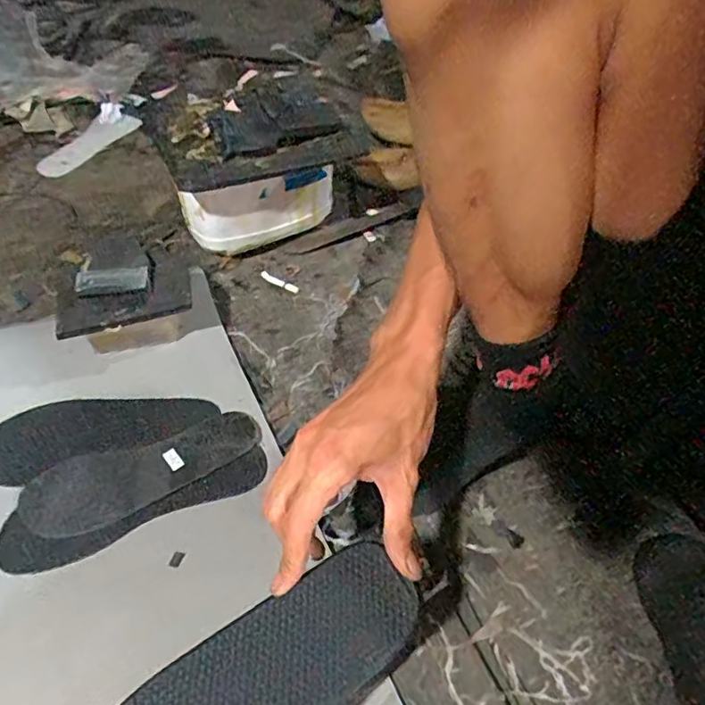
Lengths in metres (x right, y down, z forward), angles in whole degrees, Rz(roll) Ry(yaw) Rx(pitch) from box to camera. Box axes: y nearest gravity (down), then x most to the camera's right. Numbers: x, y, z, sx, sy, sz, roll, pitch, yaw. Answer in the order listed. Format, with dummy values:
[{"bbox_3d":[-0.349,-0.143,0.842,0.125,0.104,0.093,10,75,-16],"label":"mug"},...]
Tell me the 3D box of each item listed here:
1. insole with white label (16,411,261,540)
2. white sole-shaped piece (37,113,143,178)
[{"bbox_3d":[-0.206,0.119,0.559,0.227,0.013,0.077,-22,59,-18],"label":"insole with white label"},{"bbox_3d":[-0.422,-0.334,0.883,0.054,0.004,0.187,27,57,15],"label":"white sole-shaped piece"}]

